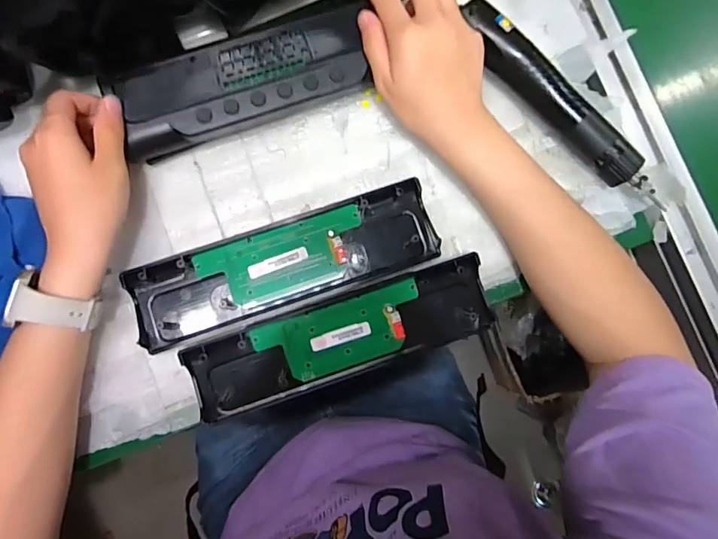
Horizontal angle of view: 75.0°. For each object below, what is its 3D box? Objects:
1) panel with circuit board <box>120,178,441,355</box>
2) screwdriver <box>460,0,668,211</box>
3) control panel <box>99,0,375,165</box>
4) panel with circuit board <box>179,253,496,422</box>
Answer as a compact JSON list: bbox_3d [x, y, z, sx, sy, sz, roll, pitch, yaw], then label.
[{"bbox_3d":[-0.058,-0.004,0.380,0.245,0.016,0.068,-19,88,-4],"label":"panel with circuit board"},{"bbox_3d":[0.171,-0.136,0.396,0.223,0.037,0.034,43,85,0],"label":"screwdriver"},{"bbox_3d":[-0.087,-0.154,0.377,0.209,0.028,0.076,-24,88,-5],"label":"control panel"},{"bbox_3d":[-0.011,0.056,0.375,0.244,0.016,0.062,-18,88,-4],"label":"panel with circuit board"}]

